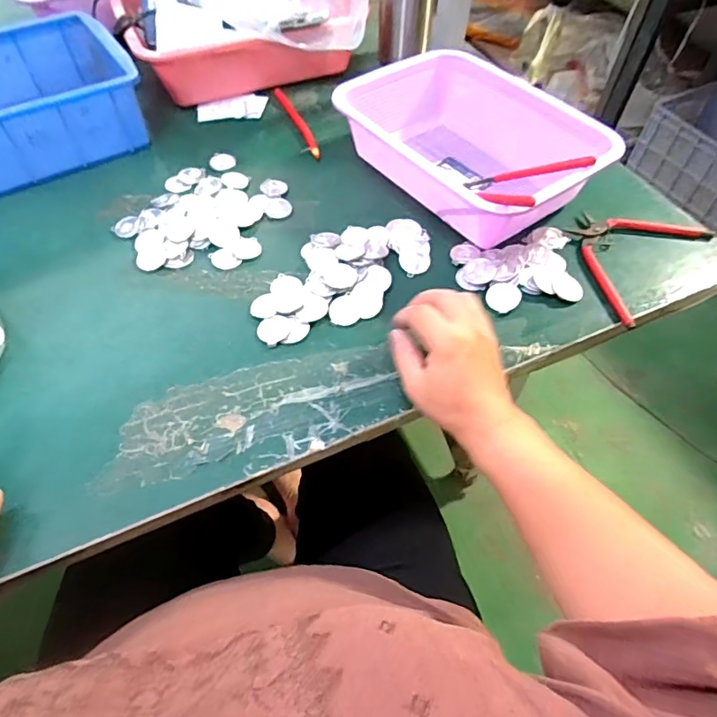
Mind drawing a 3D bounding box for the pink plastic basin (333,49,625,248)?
[{"bbox_3d":[0.116,-0.231,0.550,0.177,0.076,0.259,-30,59,-20],"label":"pink plastic basin"}]

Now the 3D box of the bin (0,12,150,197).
[{"bbox_3d":[-0.414,-0.287,0.587,0.292,0.085,0.207,-29,59,-20],"label":"bin"}]

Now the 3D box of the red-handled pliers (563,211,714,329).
[{"bbox_3d":[0.266,-0.112,0.510,0.171,0.010,0.111,-39,63,-25],"label":"red-handled pliers"}]

